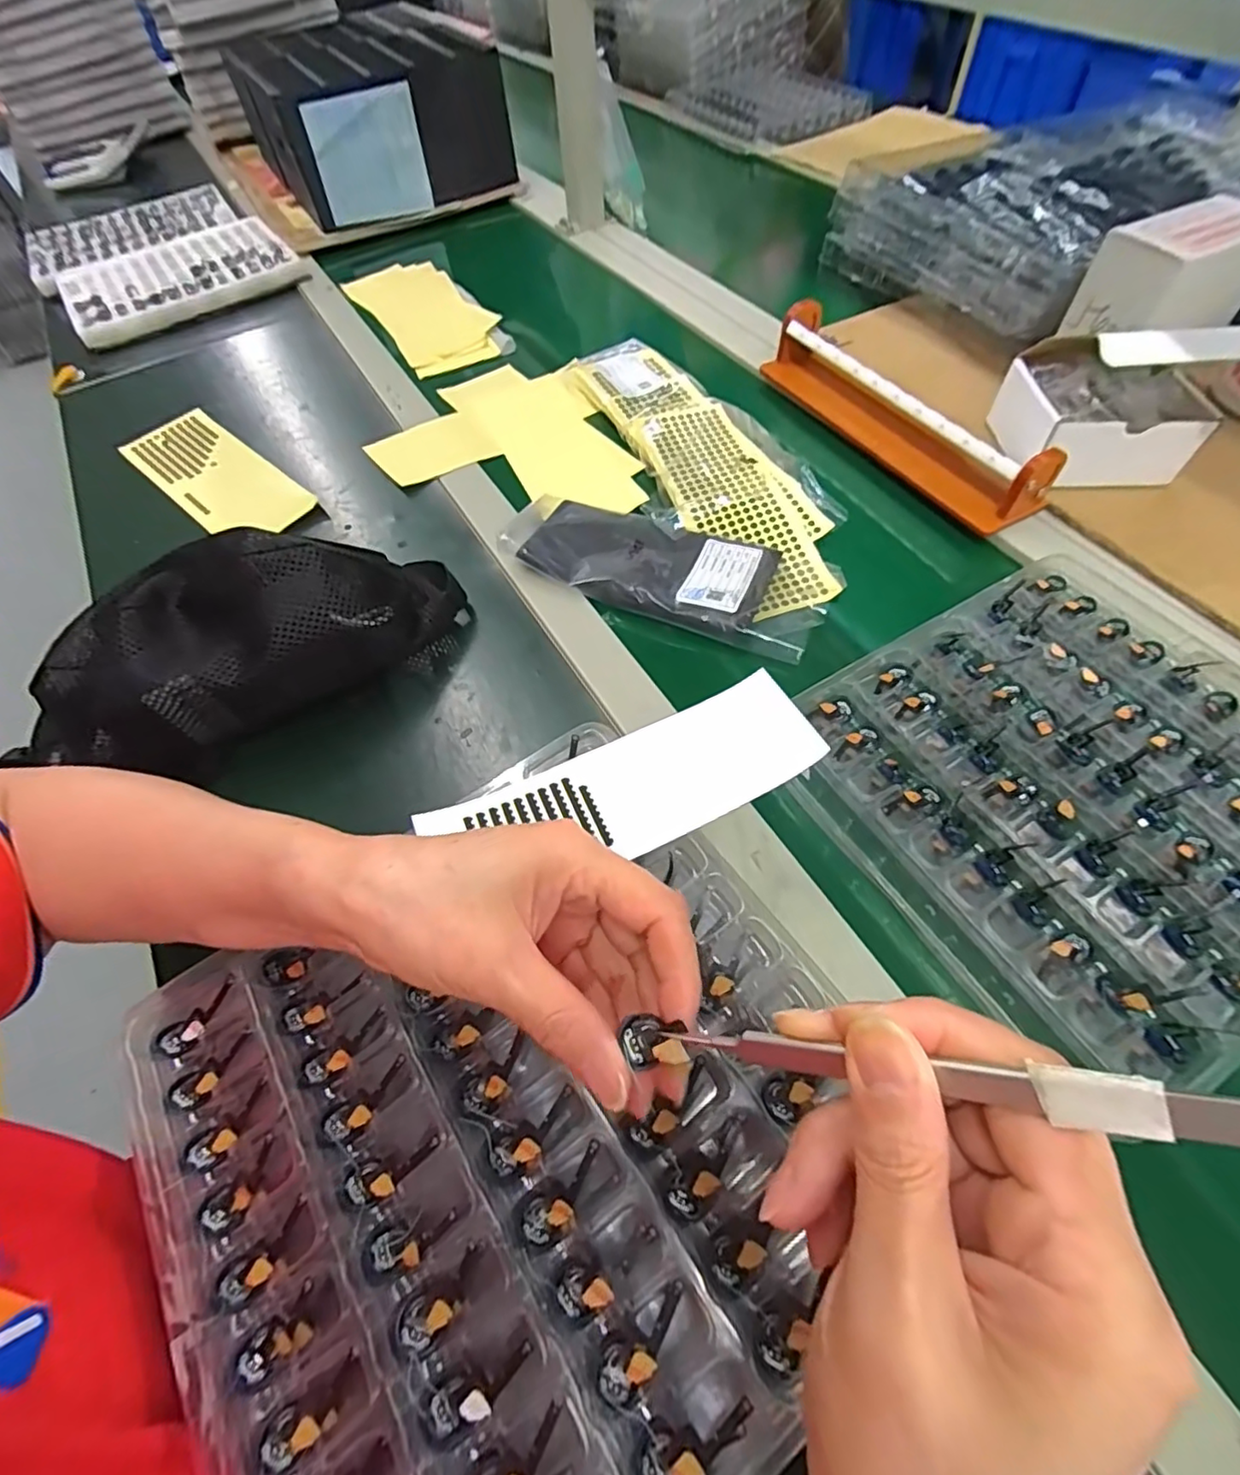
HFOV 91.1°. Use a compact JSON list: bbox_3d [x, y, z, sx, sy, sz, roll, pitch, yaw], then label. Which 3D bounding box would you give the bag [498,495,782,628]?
[{"bbox_3d":[0.013,-0.142,0.477,0.200,0.022,0.087,19,61,14],"label":"bag"}]

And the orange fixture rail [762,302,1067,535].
[{"bbox_3d":[0.243,-0.285,0.543,0.057,0.072,0.293,-27,59,-12],"label":"orange fixture rail"}]

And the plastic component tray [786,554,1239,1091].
[{"bbox_3d":[0.260,0.023,0.346,0.266,0.032,0.249,-27,61,-13],"label":"plastic component tray"}]

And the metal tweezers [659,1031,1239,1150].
[{"bbox_3d":[0.072,0.078,0.140,0.149,0.009,0.008,-15,41,40],"label":"metal tweezers"}]

